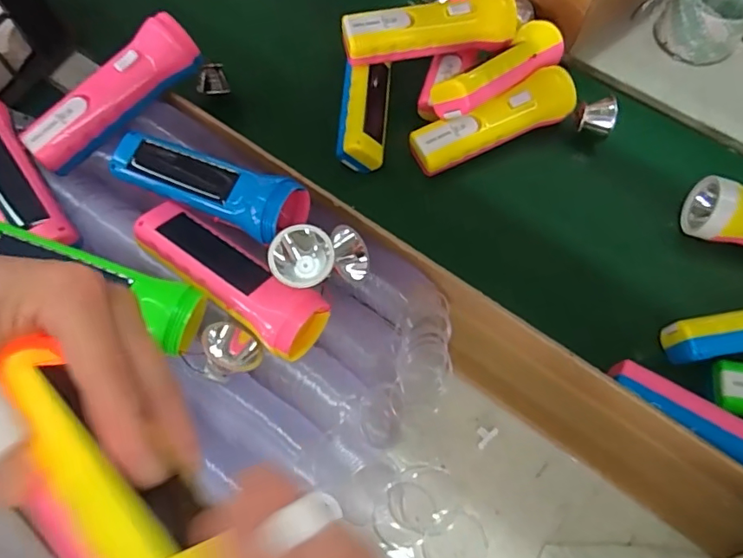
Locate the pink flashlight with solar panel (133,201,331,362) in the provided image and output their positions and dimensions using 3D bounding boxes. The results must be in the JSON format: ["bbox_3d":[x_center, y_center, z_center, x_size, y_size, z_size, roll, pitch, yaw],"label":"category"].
[{"bbox_3d":[-0.105,-0.004,0.381,0.152,0.043,0.049,36,72,13],"label":"pink flashlight with solar panel"}]

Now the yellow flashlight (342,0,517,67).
[{"bbox_3d":[0.054,-0.231,0.478,0.159,0.034,0.039,-9,68,-4],"label":"yellow flashlight"}]

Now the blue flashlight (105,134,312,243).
[{"bbox_3d":[-0.125,-0.071,0.394,0.168,0.041,0.045,23,69,8],"label":"blue flashlight"}]

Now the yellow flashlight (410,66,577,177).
[{"bbox_3d":[0.114,-0.148,0.488,0.158,0.047,0.040,-23,70,-10],"label":"yellow flashlight"}]

